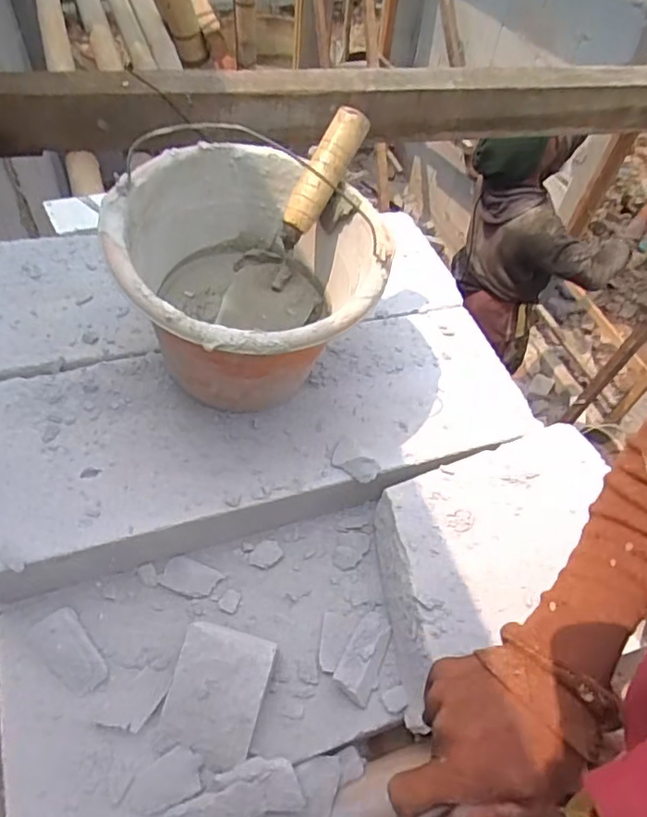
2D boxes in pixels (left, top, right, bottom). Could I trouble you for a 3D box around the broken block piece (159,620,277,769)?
[{"bbox_3d":[-0.086,0.233,0.481,0.075,0.047,0.098,14,55,4],"label":"broken block piece"}]

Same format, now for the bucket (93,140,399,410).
[{"bbox_3d":[-0.068,-0.105,0.567,0.225,0.191,0.242,3,55,-4],"label":"bucket"}]

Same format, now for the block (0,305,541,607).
[{"bbox_3d":[-0.060,0.018,0.616,0.565,0.092,0.207,-15,57,-15],"label":"block"}]

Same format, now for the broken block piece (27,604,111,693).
[{"bbox_3d":[-0.218,0.209,0.499,0.041,0.012,0.074,-32,63,-25],"label":"broken block piece"}]

